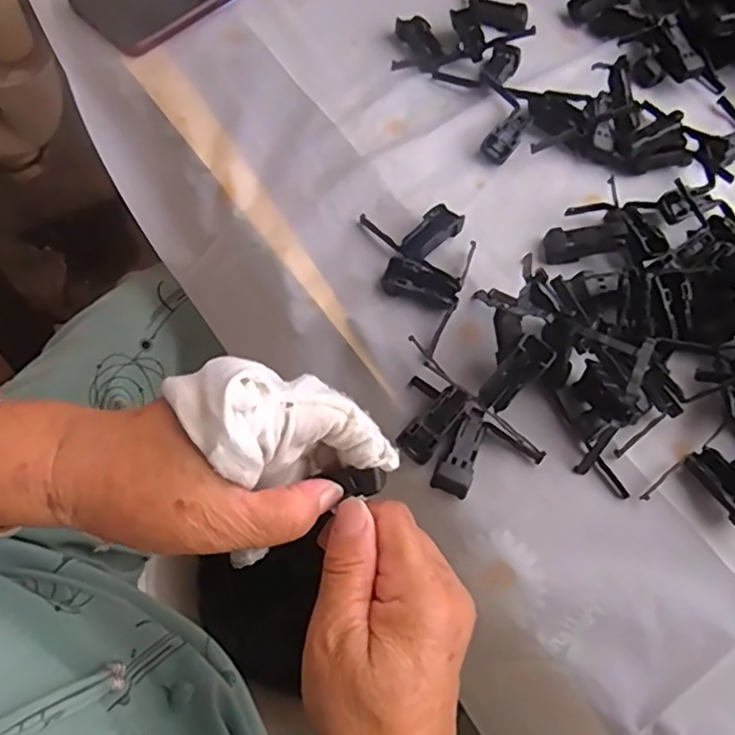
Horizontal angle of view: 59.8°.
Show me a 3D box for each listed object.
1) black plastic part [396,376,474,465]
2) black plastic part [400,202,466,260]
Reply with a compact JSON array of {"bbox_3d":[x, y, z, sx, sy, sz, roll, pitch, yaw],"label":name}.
[{"bbox_3d":[0.032,0.026,0.357,0.034,0.014,0.044,37,69,13],"label":"black plastic part"},{"bbox_3d":[0.041,-0.086,0.413,0.022,0.013,0.048,41,70,14],"label":"black plastic part"}]

